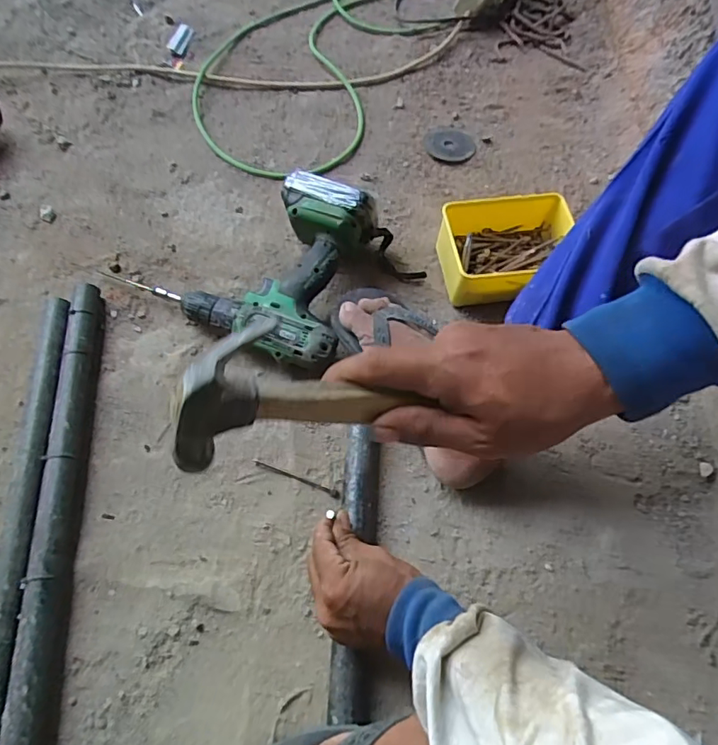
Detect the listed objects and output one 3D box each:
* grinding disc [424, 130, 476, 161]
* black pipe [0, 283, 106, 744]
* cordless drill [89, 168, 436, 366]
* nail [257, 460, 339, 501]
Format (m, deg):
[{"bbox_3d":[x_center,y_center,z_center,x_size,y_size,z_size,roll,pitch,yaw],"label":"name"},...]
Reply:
[{"bbox_3d":[0.137,-0.344,0.786,0.073,0.004,0.073,0,63,-1],"label":"grinding disc"},{"bbox_3d":[-0.297,0.166,0.511,0.031,0.033,0.592,-6,63,-4],"label":"black pipe"},{"bbox_3d":[-0.100,-0.136,0.629,0.293,0.096,0.218,26,65,12],"label":"cordless drill"},{"bbox_3d":[-0.065,0.113,0.554,0.094,0.004,0.008,20,64,9],"label":"nail"}]

